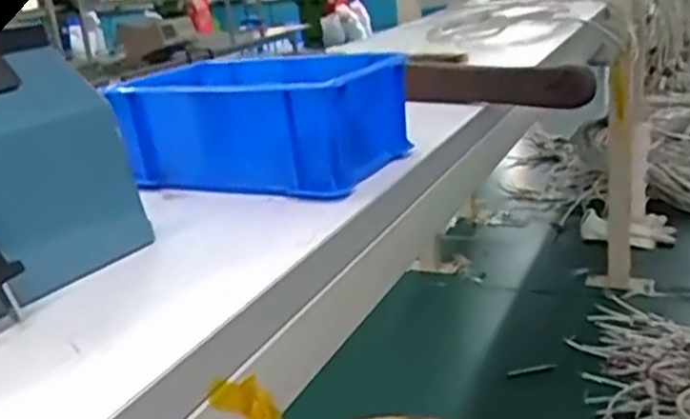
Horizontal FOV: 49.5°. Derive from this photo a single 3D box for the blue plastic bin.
[{"bbox_3d":[-0.046,-0.048,0.403,0.147,0.052,0.087,4,21,29],"label":"blue plastic bin"}]

